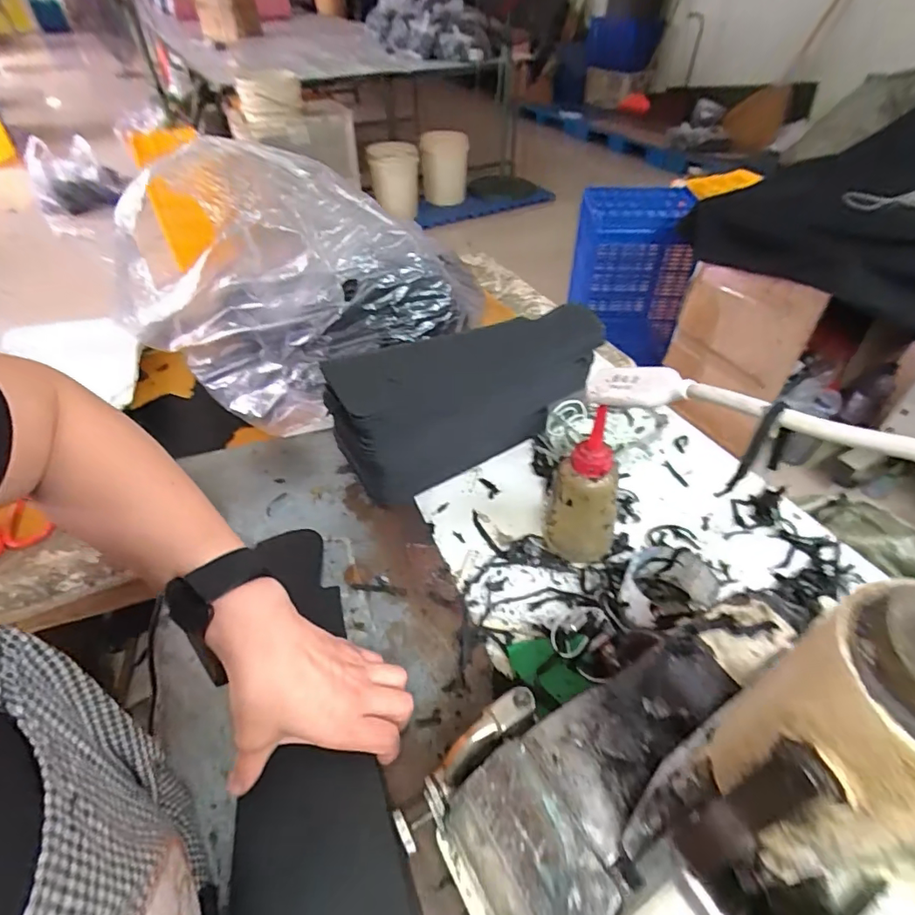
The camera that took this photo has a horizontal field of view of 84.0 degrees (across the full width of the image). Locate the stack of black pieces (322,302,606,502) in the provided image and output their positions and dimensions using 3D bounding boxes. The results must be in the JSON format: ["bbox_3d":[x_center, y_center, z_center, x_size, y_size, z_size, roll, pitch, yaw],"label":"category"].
[{"bbox_3d":[0.011,-0.071,0.574,0.298,0.129,0.117,-23,50,-21],"label":"stack of black pieces"}]

